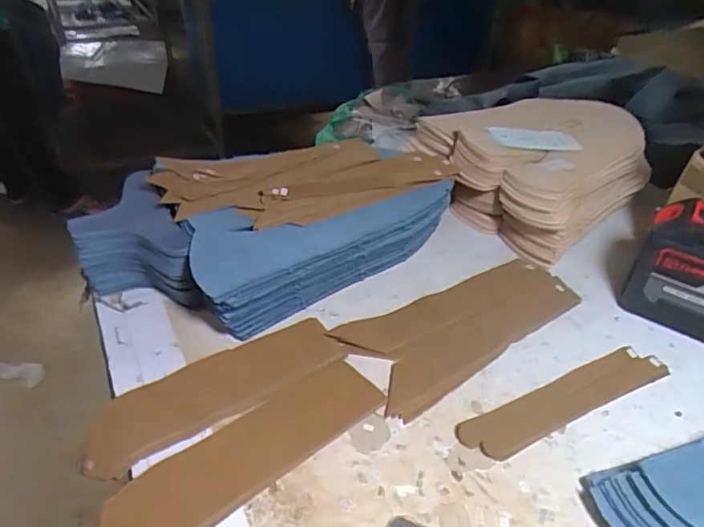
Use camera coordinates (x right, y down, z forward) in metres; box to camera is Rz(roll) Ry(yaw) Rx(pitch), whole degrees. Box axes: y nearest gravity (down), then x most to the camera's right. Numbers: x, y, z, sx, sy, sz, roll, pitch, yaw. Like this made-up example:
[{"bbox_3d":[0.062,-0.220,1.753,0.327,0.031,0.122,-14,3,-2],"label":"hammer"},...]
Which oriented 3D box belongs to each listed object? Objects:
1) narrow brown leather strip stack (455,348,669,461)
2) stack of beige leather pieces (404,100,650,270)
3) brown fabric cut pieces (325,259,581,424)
[{"bbox_3d":[0.175,0.111,0.422,0.201,0.005,0.038,-15,42,-23],"label":"narrow brown leather strip stack"},{"bbox_3d":[0.219,-0.125,0.645,0.243,0.098,0.211,-28,48,-34],"label":"stack of beige leather pieces"},{"bbox_3d":[0.106,0.052,0.485,0.241,0.008,0.101,-22,45,-30],"label":"brown fabric cut pieces"}]

